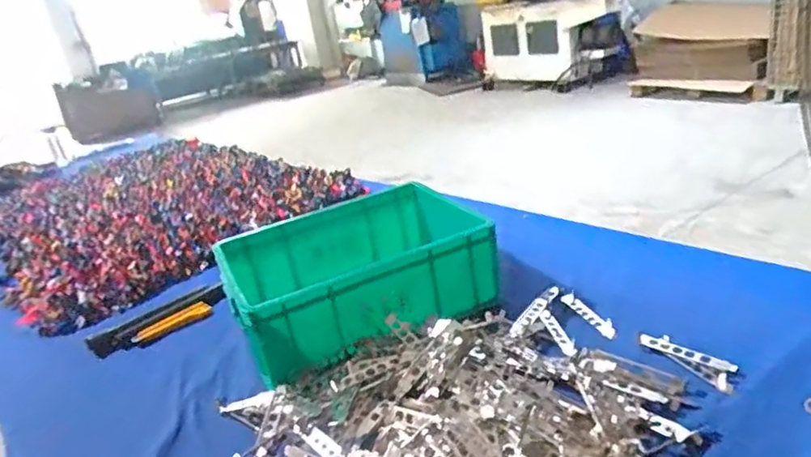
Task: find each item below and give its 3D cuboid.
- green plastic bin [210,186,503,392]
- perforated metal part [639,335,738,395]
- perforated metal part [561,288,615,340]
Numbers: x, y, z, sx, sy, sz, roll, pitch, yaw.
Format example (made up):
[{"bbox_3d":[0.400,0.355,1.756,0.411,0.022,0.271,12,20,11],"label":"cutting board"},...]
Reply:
[{"bbox_3d":[-0.080,0.070,1.012,0.424,0.131,0.321,-19,23,-20],"label":"green plastic bin"},{"bbox_3d":[0.369,0.165,0.772,0.045,0.019,0.132,-21,24,-24],"label":"perforated metal part"},{"bbox_3d":[0.282,0.132,0.922,0.031,0.013,0.130,-16,23,-14],"label":"perforated metal part"}]

